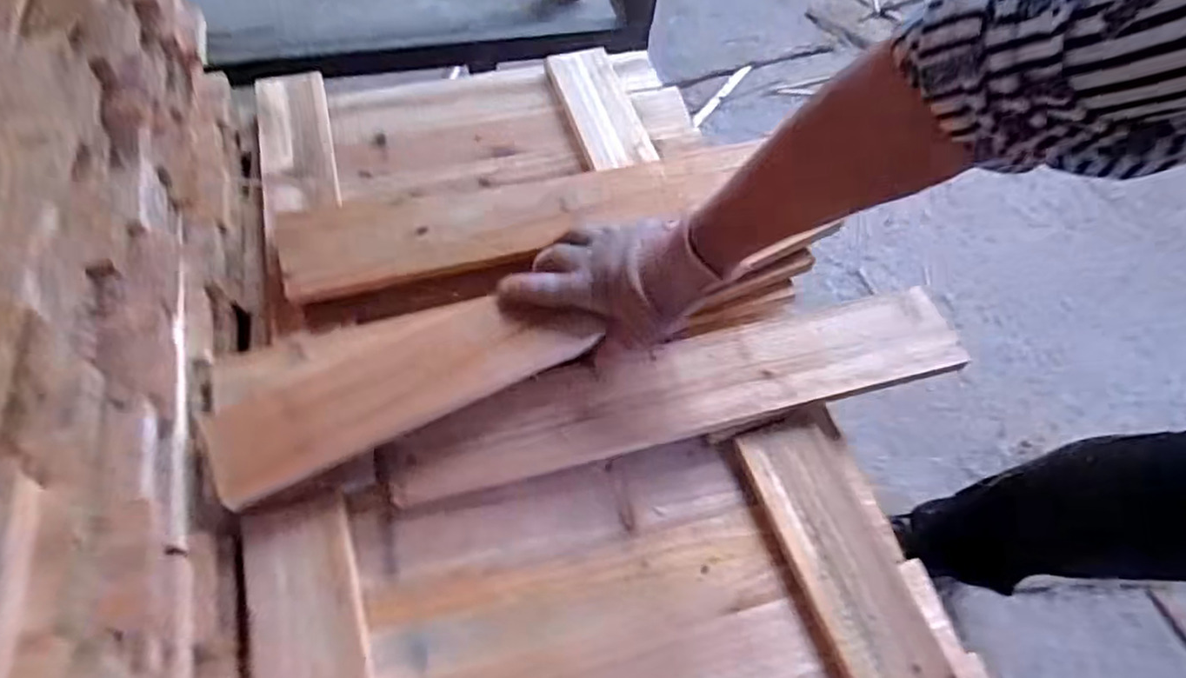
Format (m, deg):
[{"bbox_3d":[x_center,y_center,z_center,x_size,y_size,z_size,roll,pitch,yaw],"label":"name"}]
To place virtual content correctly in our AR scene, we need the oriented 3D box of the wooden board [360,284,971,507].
[{"bbox_3d":[0.072,0.041,0.555,0.490,0.017,0.083,-13,59,-7],"label":"wooden board"}]

